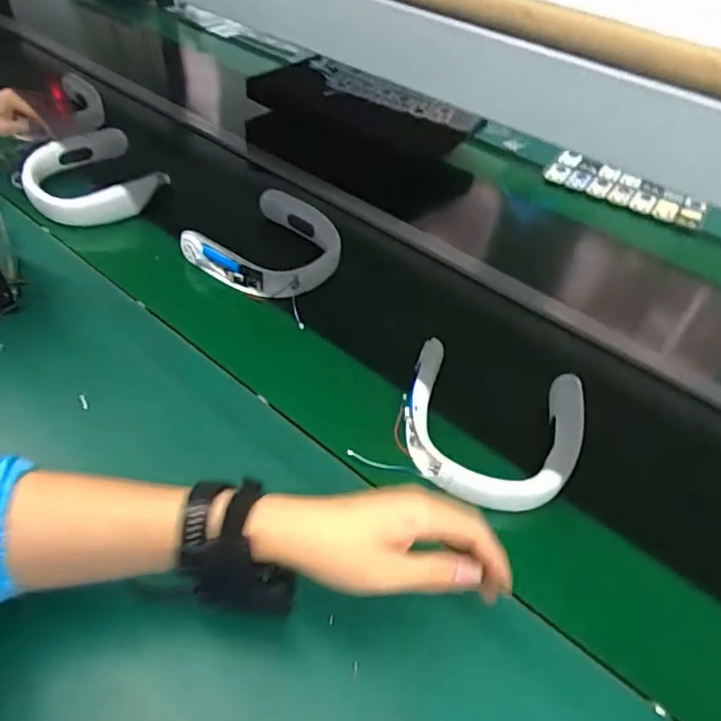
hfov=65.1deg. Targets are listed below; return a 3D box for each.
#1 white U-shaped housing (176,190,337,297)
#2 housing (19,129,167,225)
[{"bbox_3d":[-0.131,-0.175,0.851,0.208,0.054,0.203,31,54,22],"label":"white U-shaped housing"},{"bbox_3d":[-0.437,-0.301,0.916,0.198,0.051,0.184,-35,59,-30],"label":"housing"}]

